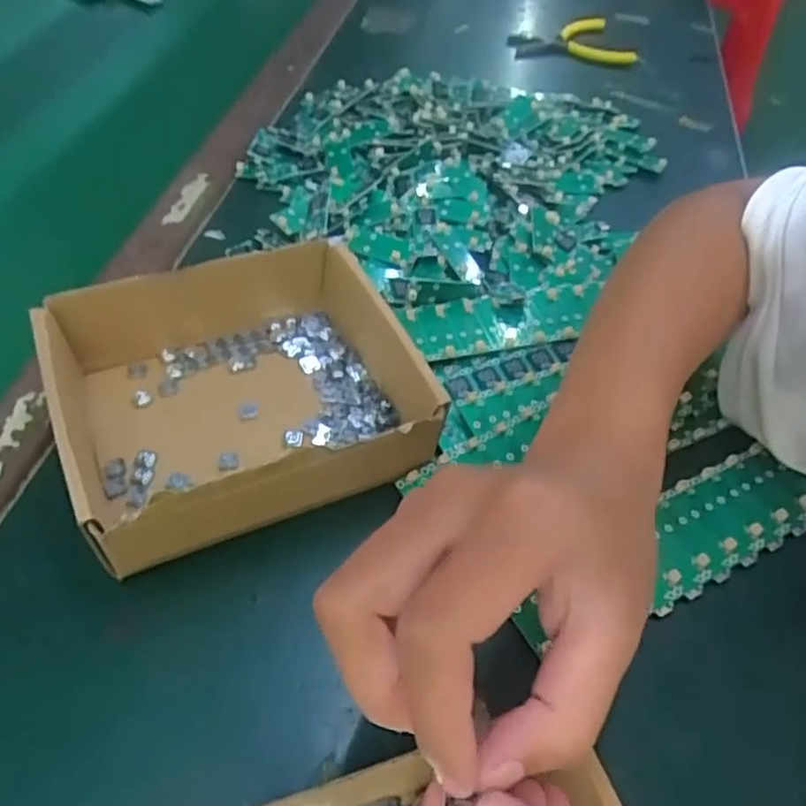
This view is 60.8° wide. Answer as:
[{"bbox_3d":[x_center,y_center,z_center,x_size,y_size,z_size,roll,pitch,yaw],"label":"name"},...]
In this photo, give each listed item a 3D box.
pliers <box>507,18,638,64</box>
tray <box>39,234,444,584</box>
[{"bbox_3d":[0.175,-0.379,0.722,0.121,0.019,0.088,-10,52,-13],"label":"pliers"},{"bbox_3d":[-0.082,-0.006,0.349,0.163,0.054,0.144,-18,54,-19],"label":"tray"}]

